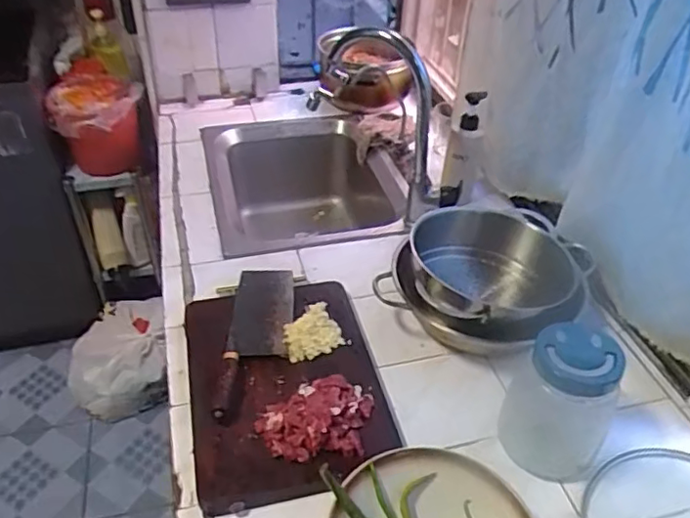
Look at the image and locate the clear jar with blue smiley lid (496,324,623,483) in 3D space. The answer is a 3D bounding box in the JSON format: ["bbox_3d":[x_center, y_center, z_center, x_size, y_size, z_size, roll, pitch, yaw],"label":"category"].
[{"bbox_3d":[0.257,0.170,0.709,0.112,0.167,0.094,14,40,13],"label":"clear jar with blue smiley lid"}]

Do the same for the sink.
[{"bbox_3d":[-0.075,-0.102,1.289,0.408,0.230,0.457,-6,40,-10],"label":"sink"}]

